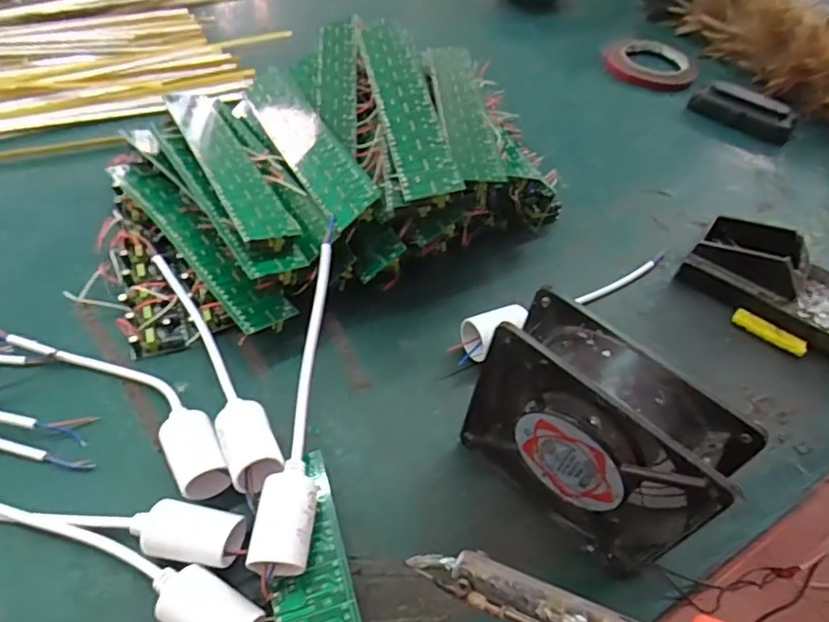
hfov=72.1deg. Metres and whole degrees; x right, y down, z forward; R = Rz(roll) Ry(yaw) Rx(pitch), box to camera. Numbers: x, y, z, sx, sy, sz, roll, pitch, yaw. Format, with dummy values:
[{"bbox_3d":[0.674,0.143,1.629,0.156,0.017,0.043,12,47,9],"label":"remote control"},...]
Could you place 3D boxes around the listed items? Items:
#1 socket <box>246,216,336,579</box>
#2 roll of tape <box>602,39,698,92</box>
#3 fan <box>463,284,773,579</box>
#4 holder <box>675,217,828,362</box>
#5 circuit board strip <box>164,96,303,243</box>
[{"bbox_3d":[-0.061,0.041,0.326,0.028,0.055,0.202,5,50,-3],"label":"socket"},{"bbox_3d":[0.295,-0.313,0.713,0.110,0.026,0.110,3,50,-4],"label":"roll of tape"},{"bbox_3d":[0.089,0.067,0.298,0.118,0.120,0.042,35,55,21],"label":"fan"},{"bbox_3d":[0.305,-0.024,0.448,0.154,0.044,0.089,35,55,21],"label":"holder"},{"bbox_3d":[-0.136,-0.113,0.409,0.039,0.006,0.207,-9,44,-34],"label":"circuit board strip"}]

